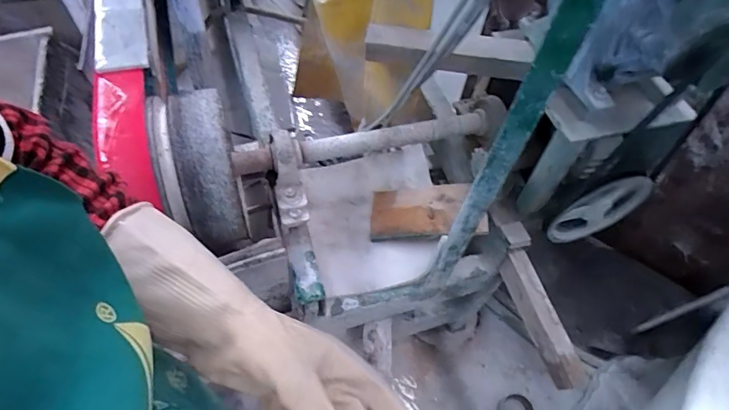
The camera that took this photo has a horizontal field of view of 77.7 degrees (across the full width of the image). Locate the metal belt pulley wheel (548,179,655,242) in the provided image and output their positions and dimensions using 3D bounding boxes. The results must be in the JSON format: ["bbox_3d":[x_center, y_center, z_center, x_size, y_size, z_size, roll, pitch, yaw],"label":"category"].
[{"bbox_3d":[0.458,0.011,0.885,0.186,0.195,0.018,-12,56,-14],"label":"metal belt pulley wheel"}]

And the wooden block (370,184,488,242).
[{"bbox_3d":[0.133,0.011,0.961,0.240,0.025,0.123,-3,58,16],"label":"wooden block"}]

